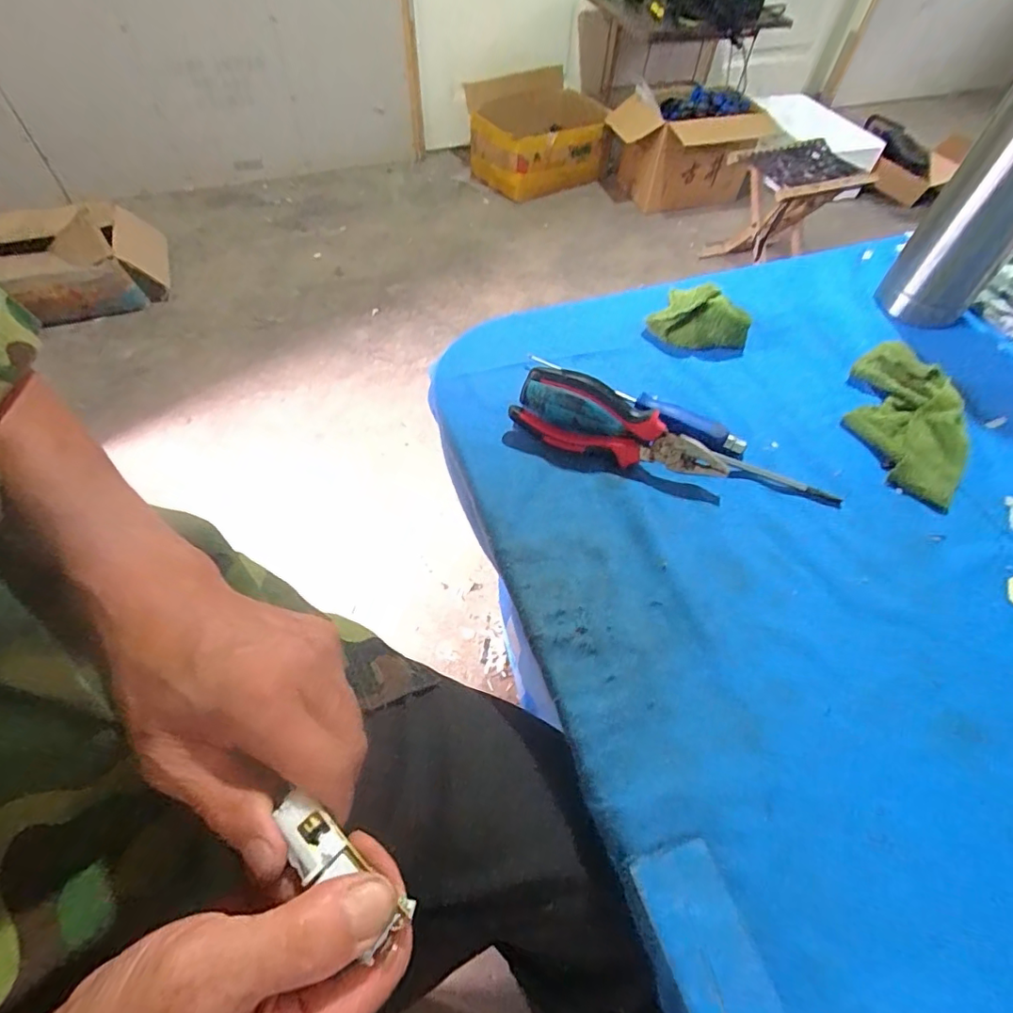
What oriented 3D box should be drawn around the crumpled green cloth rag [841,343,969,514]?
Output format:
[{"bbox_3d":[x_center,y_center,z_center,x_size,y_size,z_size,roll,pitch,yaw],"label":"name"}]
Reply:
[{"bbox_3d":[0.332,-0.076,0.436,0.083,0.025,0.159,23,58,13],"label":"crumpled green cloth rag"}]

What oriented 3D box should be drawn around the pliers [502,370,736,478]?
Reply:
[{"bbox_3d":[0.085,-0.061,0.400,0.160,0.056,0.025,21,23,10],"label":"pliers"}]

